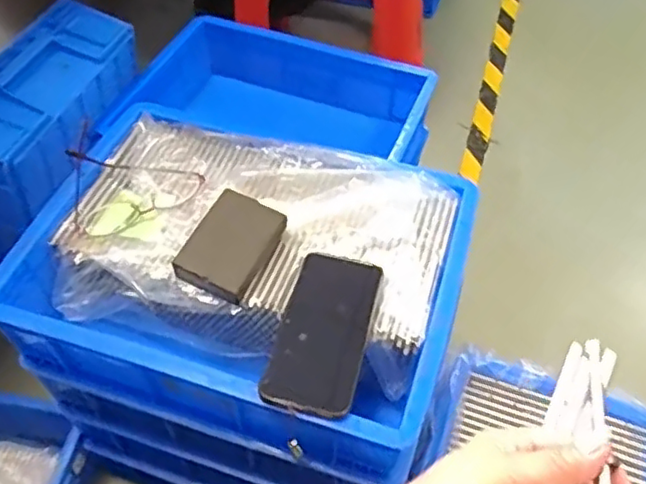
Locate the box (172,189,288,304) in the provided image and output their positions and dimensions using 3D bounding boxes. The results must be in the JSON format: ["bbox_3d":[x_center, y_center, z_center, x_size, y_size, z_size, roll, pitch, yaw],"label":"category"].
[{"bbox_3d":[-0.088,0.002,0.619,0.069,0.027,0.102,21,55,16],"label":"box"}]

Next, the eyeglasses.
[{"bbox_3d":[-0.211,-0.073,0.679,0.127,0.037,0.122,-28,57,-21],"label":"eyeglasses"}]

